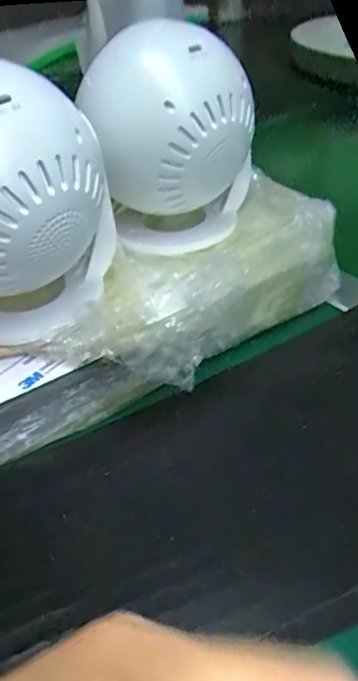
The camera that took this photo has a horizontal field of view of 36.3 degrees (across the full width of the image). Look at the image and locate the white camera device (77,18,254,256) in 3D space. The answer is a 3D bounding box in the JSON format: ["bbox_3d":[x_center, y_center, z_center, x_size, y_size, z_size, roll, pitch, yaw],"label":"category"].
[{"bbox_3d":[-0.003,-0.116,0.329,0.104,0.123,0.080,-4,37,-4],"label":"white camera device"}]

